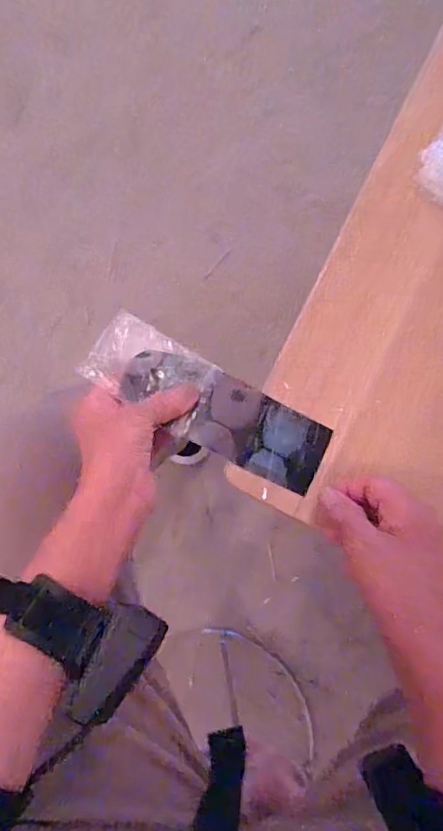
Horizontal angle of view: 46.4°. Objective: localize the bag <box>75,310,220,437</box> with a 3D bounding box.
[{"bbox_3d":[-0.055,-0.035,0.423,0.105,0.011,0.064,32,82,4],"label":"bag"}]

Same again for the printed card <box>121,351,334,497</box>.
[{"bbox_3d":[0.002,0.000,0.419,0.171,0.010,0.061,25,83,0],"label":"printed card"}]

